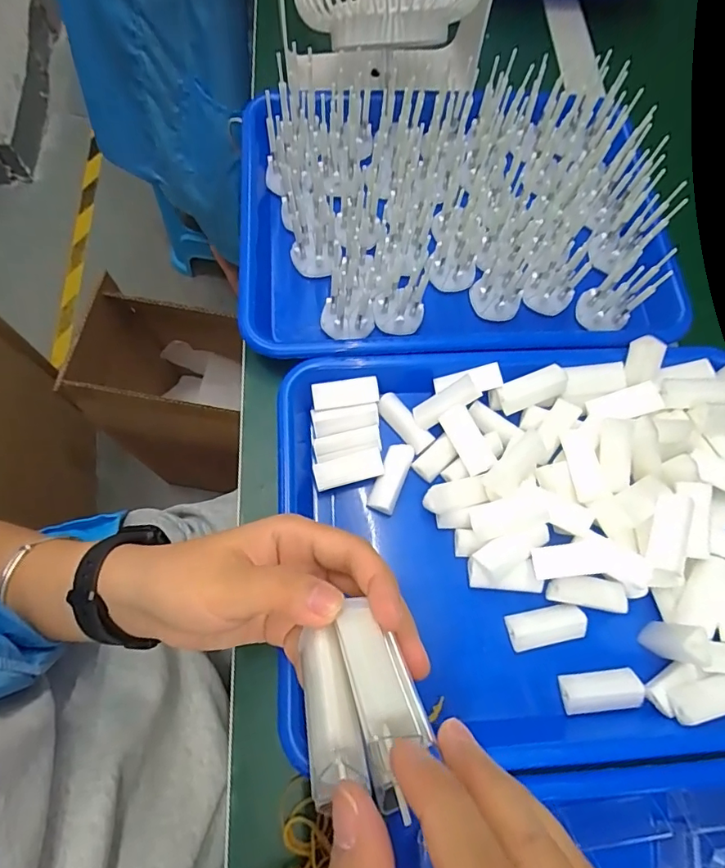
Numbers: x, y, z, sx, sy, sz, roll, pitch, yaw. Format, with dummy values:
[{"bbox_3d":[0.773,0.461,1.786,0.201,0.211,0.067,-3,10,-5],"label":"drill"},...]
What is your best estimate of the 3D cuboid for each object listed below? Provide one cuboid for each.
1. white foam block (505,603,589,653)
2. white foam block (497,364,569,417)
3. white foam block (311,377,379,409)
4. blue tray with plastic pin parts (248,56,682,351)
[{"bbox_3d":[0.113,0.118,0.300,0.046,0.010,0.021,-10,72,-7],"label":"white foam block"},{"bbox_3d":[0.118,-0.031,0.337,0.050,0.012,0.021,-20,73,-10],"label":"white foam block"},{"bbox_3d":[-0.012,-0.028,0.341,0.045,0.010,0.018,-9,95,-2],"label":"white foam block"},{"bbox_3d":[0.069,-0.174,0.386,0.327,0.060,0.248,0,71,-4],"label":"blue tray with plastic pin parts"}]

